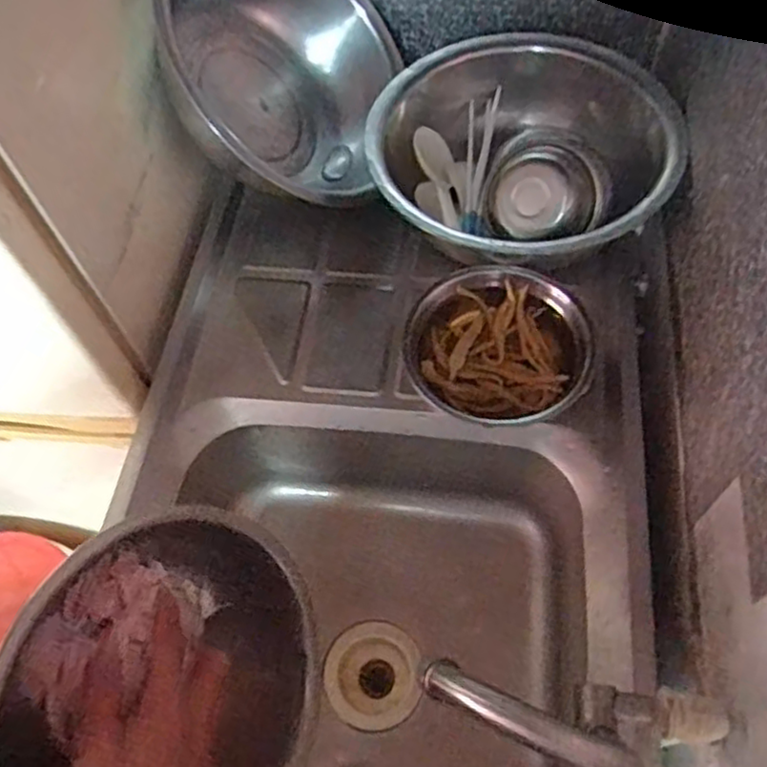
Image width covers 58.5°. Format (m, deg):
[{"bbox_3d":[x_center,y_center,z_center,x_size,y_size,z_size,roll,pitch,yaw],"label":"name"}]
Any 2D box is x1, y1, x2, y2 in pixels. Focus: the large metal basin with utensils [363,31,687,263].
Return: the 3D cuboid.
[{"bbox_3d":[0.146,-0.244,0.762,0.321,0.142,0.287,27,65,18],"label":"large metal basin with utensils"}]

